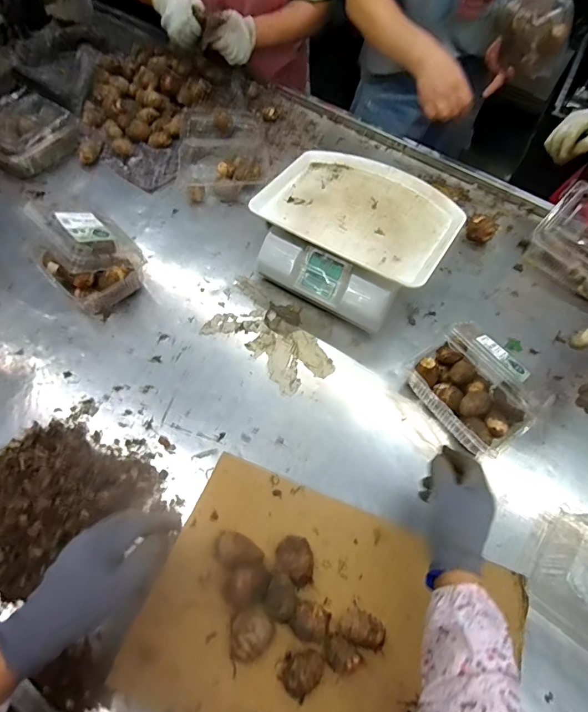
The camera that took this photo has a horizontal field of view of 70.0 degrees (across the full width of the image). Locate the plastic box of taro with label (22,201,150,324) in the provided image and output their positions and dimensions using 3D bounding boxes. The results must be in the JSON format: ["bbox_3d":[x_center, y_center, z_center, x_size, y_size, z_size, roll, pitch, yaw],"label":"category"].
[{"bbox_3d":[-0.323,-0.157,0.661,0.134,0.130,0.122,37,63,15],"label":"plastic box of taro with label"}]

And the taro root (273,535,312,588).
[{"bbox_3d":[0.000,0.244,0.499,0.044,0.043,0.051,3,60,-3],"label":"taro root"}]

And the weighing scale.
[{"bbox_3d":[0.098,-0.202,0.718,0.292,0.125,0.253,29,62,12],"label":"weighing scale"}]

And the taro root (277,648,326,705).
[{"bbox_3d":[0.009,0.337,0.449,0.046,0.025,0.040,-37,69,-23],"label":"taro root"}]

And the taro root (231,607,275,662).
[{"bbox_3d":[-0.046,0.304,0.462,0.047,0.028,0.046,2,60,-4],"label":"taro root"}]

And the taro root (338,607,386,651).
[{"bbox_3d":[0.077,0.306,0.472,0.052,0.032,0.034,24,61,9],"label":"taro root"}]

